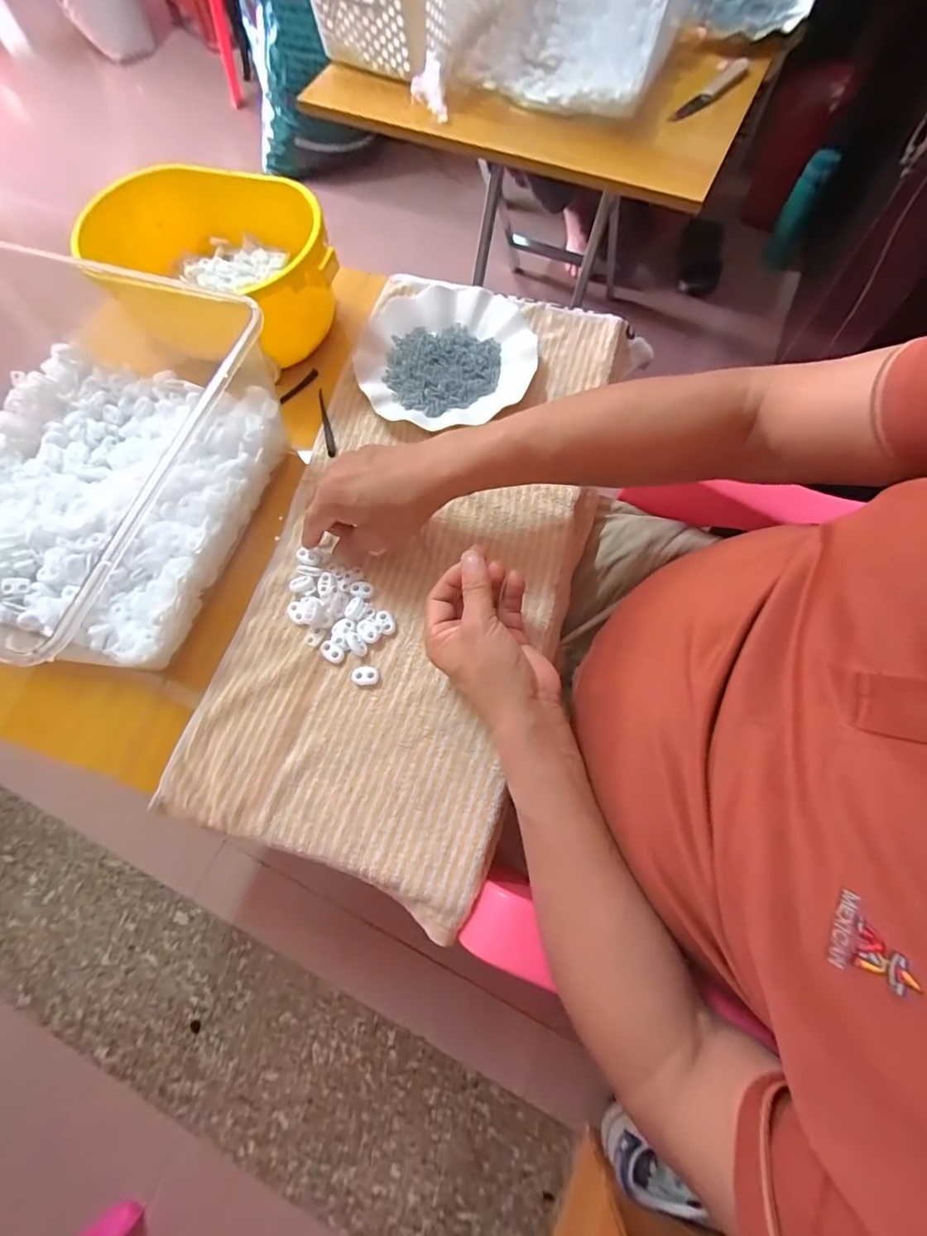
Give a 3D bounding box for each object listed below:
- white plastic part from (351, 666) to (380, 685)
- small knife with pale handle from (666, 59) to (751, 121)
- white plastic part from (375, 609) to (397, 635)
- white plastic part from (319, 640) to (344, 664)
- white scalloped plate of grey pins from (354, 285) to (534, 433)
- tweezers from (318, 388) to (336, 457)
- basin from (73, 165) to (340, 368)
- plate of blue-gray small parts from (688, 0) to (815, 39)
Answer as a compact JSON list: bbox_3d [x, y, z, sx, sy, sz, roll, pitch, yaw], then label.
[{"bbox_3d":[-0.082,0.048,0.406,0.022,0.004,0.016,4,71,3],"label":"white plastic part"},{"bbox_3d":[0.351,-0.741,0.683,0.026,0.009,0.179,39,77,14],"label":"small knife with pale handle"},{"bbox_3d":[-0.068,0.003,0.423,0.014,0.004,0.024,-30,73,-8],"label":"white plastic part"},{"bbox_3d":[-0.113,0.029,0.416,0.023,0.004,0.014,34,75,13],"label":"white plastic part"},{"bbox_3d":[-0.018,-0.273,0.513,0.180,0.025,0.180,-1,71,2],"label":"white scalloped plate of grey pins"},{"bbox_3d":[-0.141,-0.200,0.498,0.008,0.005,0.084,-15,71,-3],"label":"tweezers"},{"bbox_3d":[-0.246,-0.362,0.502,0.251,0.094,0.149,16,72,7],"label":"basin"},{"bbox_3d":[0.437,-0.941,0.735,0.164,0.015,0.185,16,72,7],"label":"plate of blue-gray small parts"}]

